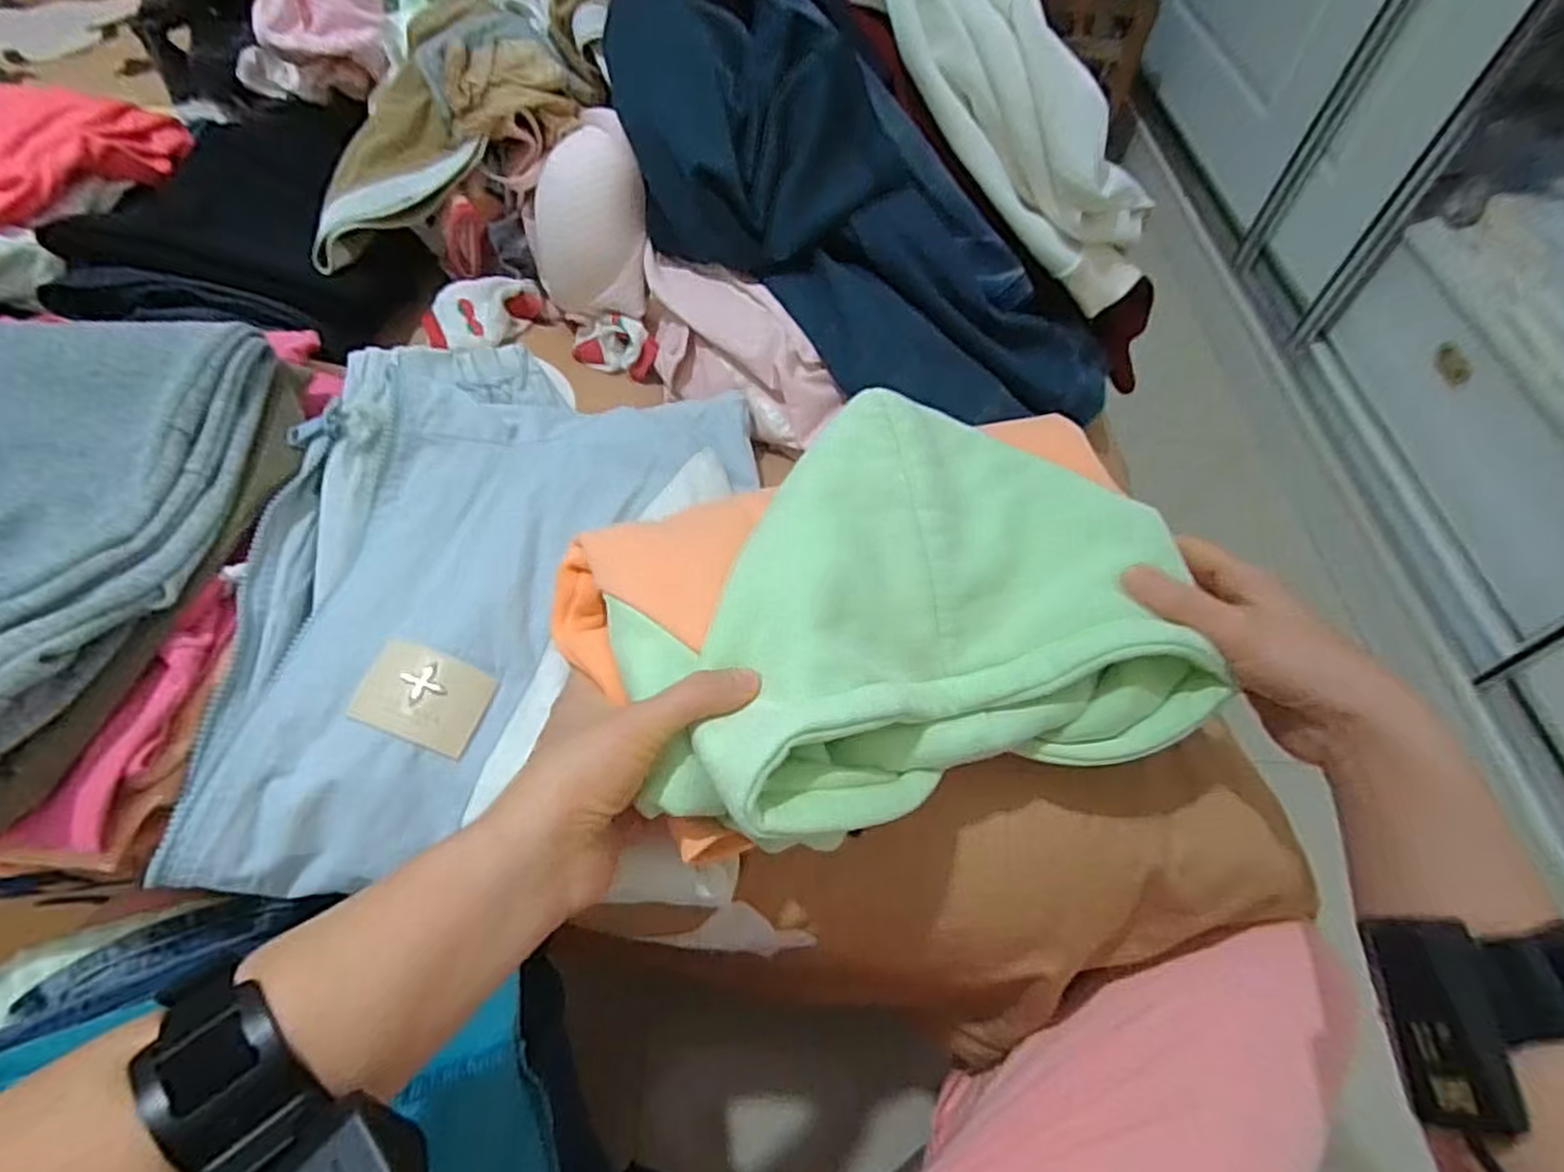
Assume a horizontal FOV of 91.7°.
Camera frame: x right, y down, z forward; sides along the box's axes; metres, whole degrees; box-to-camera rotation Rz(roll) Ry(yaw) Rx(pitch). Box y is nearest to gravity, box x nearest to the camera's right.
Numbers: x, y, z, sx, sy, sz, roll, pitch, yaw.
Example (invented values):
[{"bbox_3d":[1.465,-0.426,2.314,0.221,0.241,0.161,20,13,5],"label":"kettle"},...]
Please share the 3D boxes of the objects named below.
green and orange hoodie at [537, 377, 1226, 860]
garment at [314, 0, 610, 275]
[{"bbox_3d":[0.054,0.011,0.379,0.302,0.068,0.196,-13,58,-14],"label":"green and orange hoodie"},{"bbox_3d":[-0.250,-0.358,0.565,0.278,0.055,0.146,-40,65,1],"label":"garment"}]

